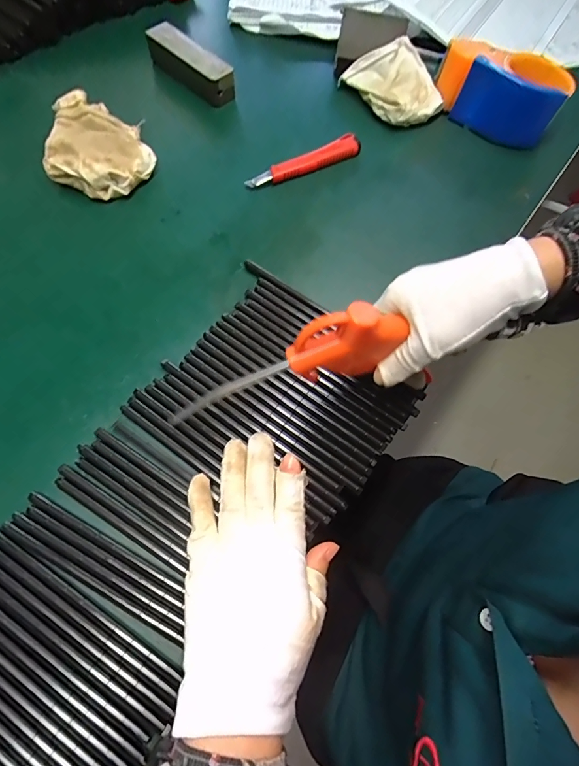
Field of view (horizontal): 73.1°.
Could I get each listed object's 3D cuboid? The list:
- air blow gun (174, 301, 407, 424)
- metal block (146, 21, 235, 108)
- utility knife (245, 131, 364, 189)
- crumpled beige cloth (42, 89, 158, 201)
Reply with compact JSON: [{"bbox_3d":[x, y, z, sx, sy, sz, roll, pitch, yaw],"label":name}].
[{"bbox_3d":[-0.006,-0.009,0.259,0.164,0.043,0.028,-22,71,11],"label":"air blow gun"},{"bbox_3d":[-0.111,-0.366,0.445,0.031,0.030,0.115,-41,76,-16],"label":"metal block"},{"bbox_3d":[0.016,-0.230,0.411,0.130,0.019,0.020,-28,73,-12],"label":"utility knife"},{"bbox_3d":[-0.196,-0.236,0.393,0.100,0.036,0.116,-31,74,-13],"label":"crumpled beige cloth"}]

